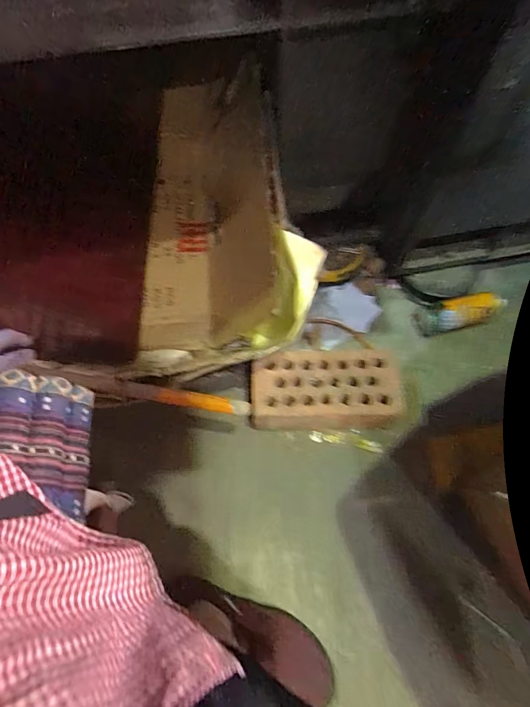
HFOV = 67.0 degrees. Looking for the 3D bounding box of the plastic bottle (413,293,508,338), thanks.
[{"bbox_3d":[0.431,-0.086,0.887,0.179,0.064,0.061,-12,64,-4],"label":"plastic bottle"}]

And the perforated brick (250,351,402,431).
[{"bbox_3d":[0.096,0.066,0.674,0.231,0.087,0.116,-2,64,1],"label":"perforated brick"}]

